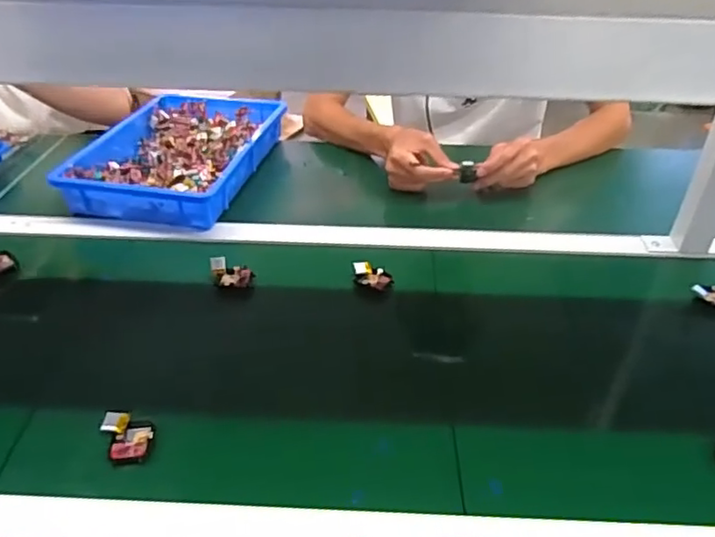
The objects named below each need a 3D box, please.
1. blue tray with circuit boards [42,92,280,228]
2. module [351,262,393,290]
[{"bbox_3d":[-0.292,-0.186,0.989,0.259,0.063,0.362,8,38,11],"label":"blue tray with circuit boards"},{"bbox_3d":[0.018,0.010,0.768,0.052,0.015,0.033,13,39,17],"label":"module"}]

